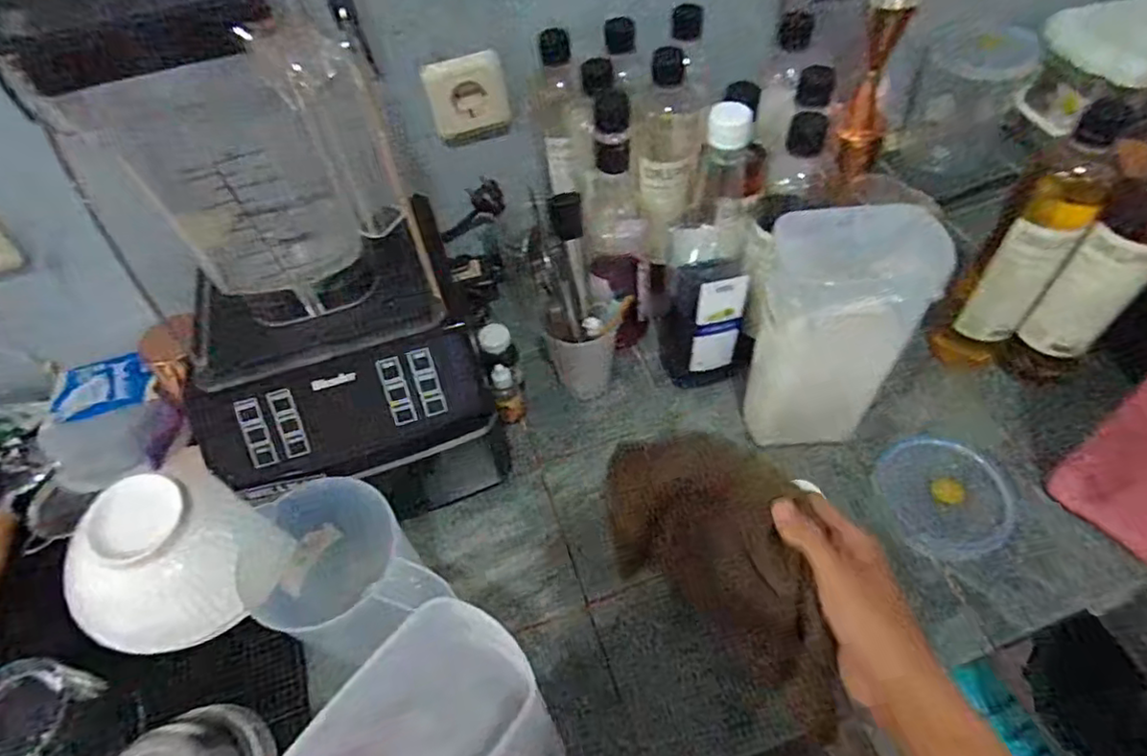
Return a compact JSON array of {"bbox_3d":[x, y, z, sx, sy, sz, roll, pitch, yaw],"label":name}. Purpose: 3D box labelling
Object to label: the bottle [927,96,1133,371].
[{"bbox_3d":[0.414,-0.113,0.573,0.066,0.279,0.050,31,62,26],"label":"bottle"}]

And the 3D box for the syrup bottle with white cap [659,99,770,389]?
[{"bbox_3d":[0.128,-0.109,0.577,0.075,0.300,0.077,-11,53,-2],"label":"syrup bottle with white cap"}]

